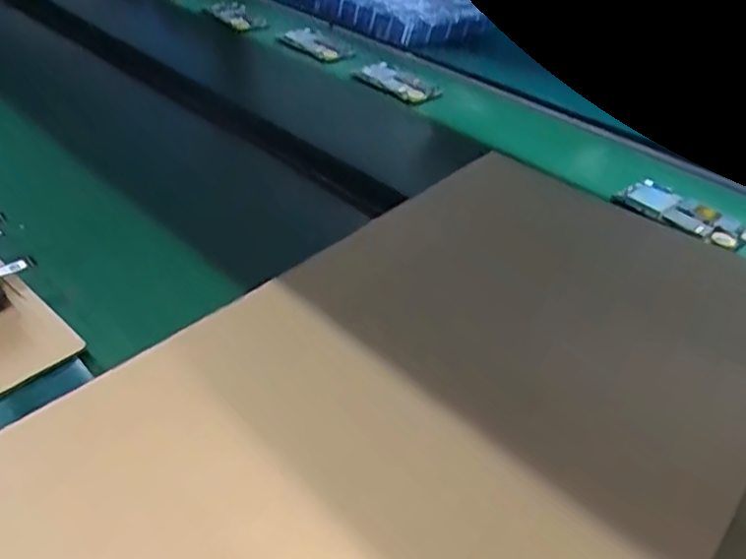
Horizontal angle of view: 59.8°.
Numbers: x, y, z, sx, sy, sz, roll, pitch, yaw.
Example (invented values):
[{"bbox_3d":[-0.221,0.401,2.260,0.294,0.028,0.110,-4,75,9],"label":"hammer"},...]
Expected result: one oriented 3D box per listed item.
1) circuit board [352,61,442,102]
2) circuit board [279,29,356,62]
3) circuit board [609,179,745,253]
[{"bbox_3d":[0.032,-0.255,0.845,0.103,0.017,0.066,26,42,23],"label":"circuit board"},{"bbox_3d":[-0.084,-0.341,0.940,0.070,0.008,0.118,-25,48,-33],"label":"circuit board"},{"bbox_3d":[0.308,-0.066,0.647,0.068,0.010,0.122,-25,49,-32],"label":"circuit board"}]

